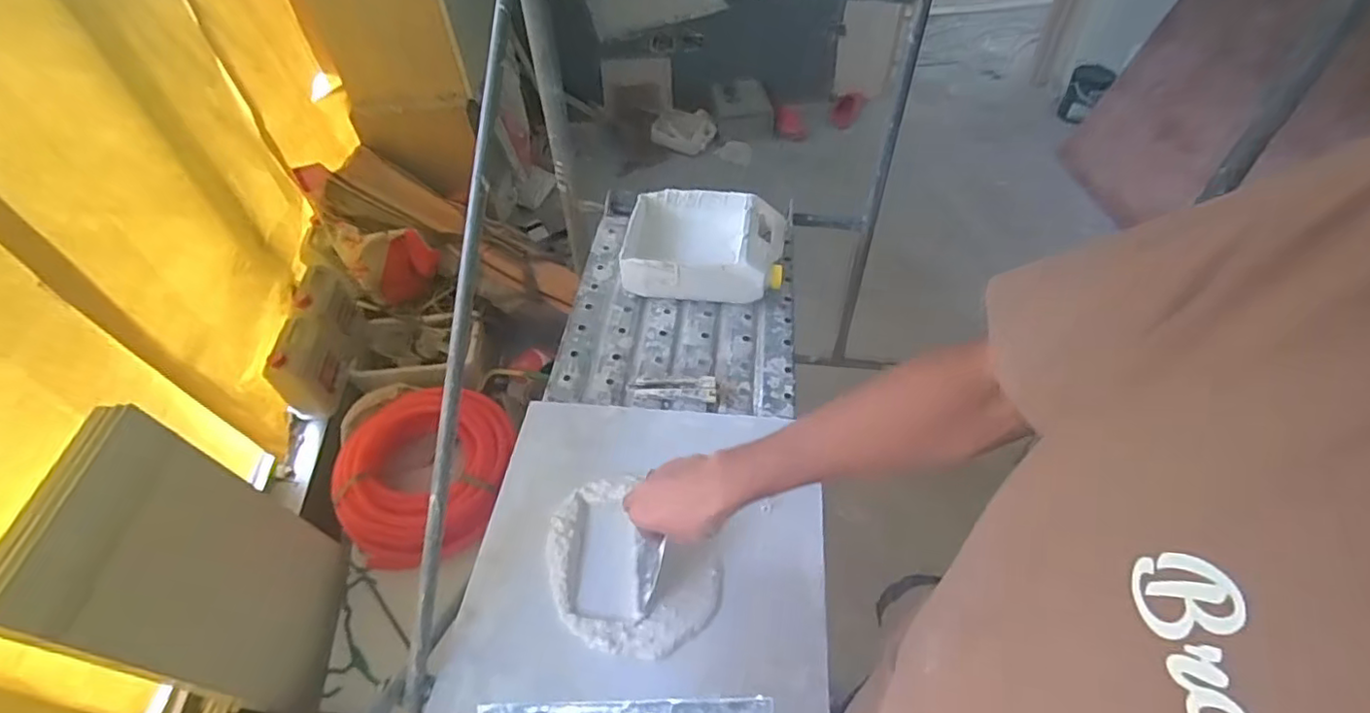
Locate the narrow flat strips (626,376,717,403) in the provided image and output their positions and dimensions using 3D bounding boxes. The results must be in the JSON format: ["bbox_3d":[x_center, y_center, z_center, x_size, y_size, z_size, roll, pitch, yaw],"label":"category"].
[{"bbox_3d":[-0.020,0.047,0.939,0.135,0.021,0.038,4,50,5],"label":"narrow flat strips"}]

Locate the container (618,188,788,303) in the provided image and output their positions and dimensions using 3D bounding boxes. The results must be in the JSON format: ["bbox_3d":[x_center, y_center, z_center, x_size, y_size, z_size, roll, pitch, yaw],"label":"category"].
[{"bbox_3d":[0.028,-0.197,1.098,0.274,0.102,0.214,9,51,9],"label":"container"}]

